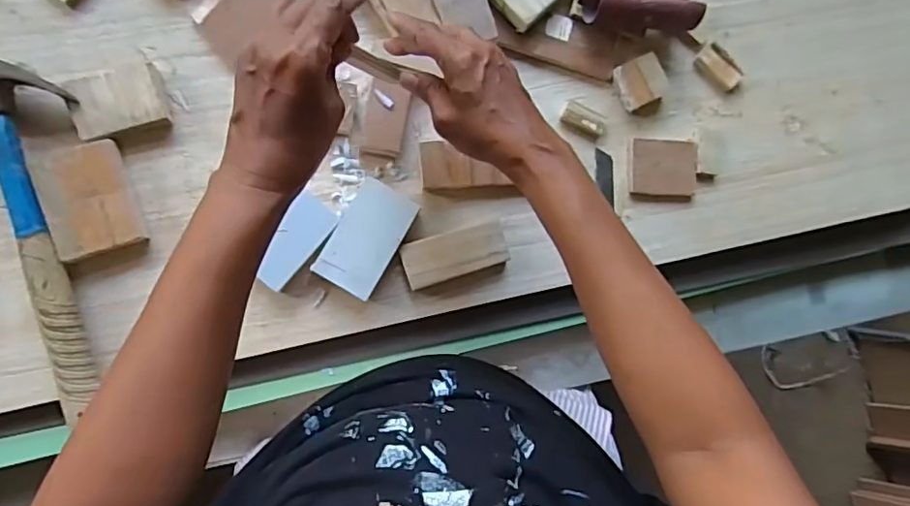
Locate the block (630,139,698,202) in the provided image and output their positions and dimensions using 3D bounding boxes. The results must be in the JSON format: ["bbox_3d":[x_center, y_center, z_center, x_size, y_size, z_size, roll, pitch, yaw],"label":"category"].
[{"bbox_3d":[0.196,-0.078,0.519,0.064,0.008,0.057,1,89,-10],"label":"block"}]

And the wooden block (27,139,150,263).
[{"bbox_3d":[-0.285,-0.041,0.430,0.061,0.021,0.089,-18,92,-10],"label":"wooden block"}]

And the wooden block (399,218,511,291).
[{"bbox_3d":[0.001,0.000,0.479,0.091,0.015,0.040,-17,92,-10],"label":"wooden block"}]

